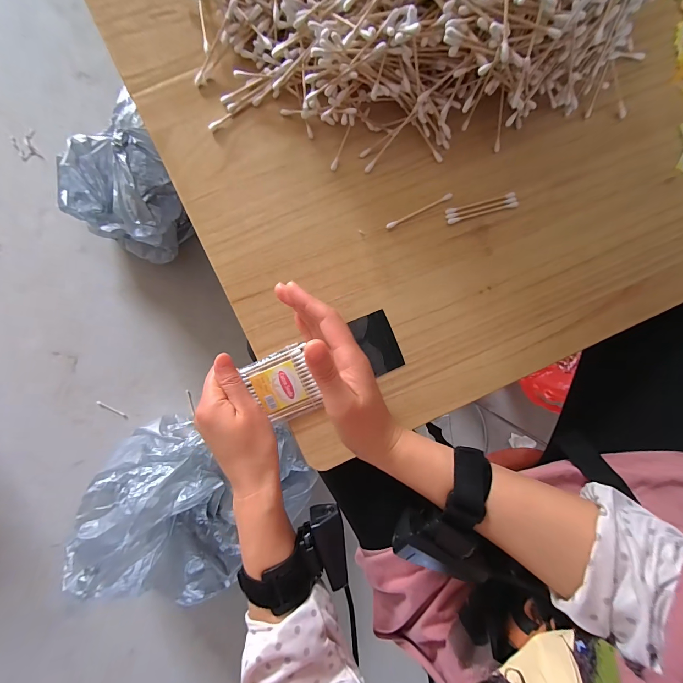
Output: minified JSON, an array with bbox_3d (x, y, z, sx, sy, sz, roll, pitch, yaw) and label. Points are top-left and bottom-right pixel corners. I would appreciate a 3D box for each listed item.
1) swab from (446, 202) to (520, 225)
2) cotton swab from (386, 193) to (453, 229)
[{"bbox_3d":[0.137,-0.124,0.308,0.070,0.004,0.005,-15,97,-2],"label":"swab"},{"bbox_3d":[0.074,-0.124,0.303,0.068,0.004,0.005,-26,97,0],"label":"cotton swab"}]

